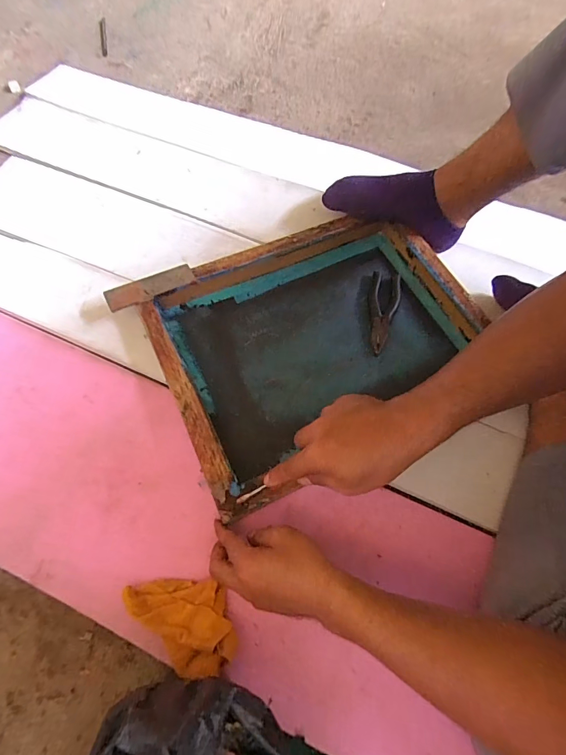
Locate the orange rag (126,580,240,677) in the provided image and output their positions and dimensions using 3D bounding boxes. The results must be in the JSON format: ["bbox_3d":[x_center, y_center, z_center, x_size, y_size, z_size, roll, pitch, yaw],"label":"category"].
[{"bbox_3d":[-0.104,0.256,0.426,0.123,0.029,0.078,42,71,14],"label":"orange rag"}]

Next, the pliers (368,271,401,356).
[{"bbox_3d":[0.156,-0.103,0.614,0.045,0.018,0.140,10,67,1],"label":"pliers"}]

